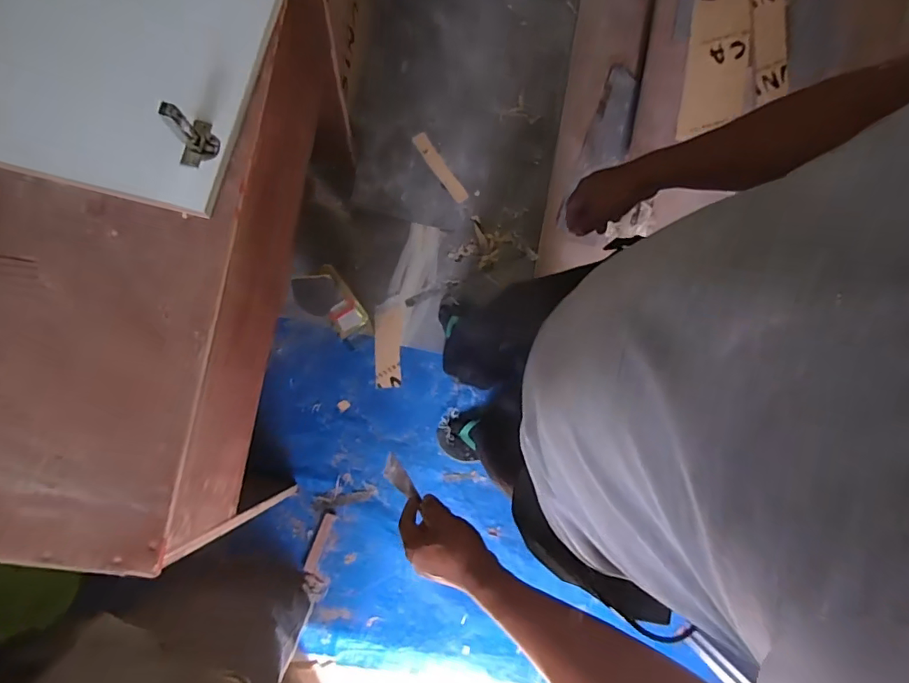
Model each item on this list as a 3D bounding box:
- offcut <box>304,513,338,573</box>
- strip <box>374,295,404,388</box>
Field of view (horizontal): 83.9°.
[{"bbox_3d":[-0.340,0.509,1.278,0.028,0.020,0.144,21,79,-2],"label":"offcut"},{"bbox_3d":[-0.181,0.002,1.387,0.075,0.016,0.242,2,91,0],"label":"strip"}]

